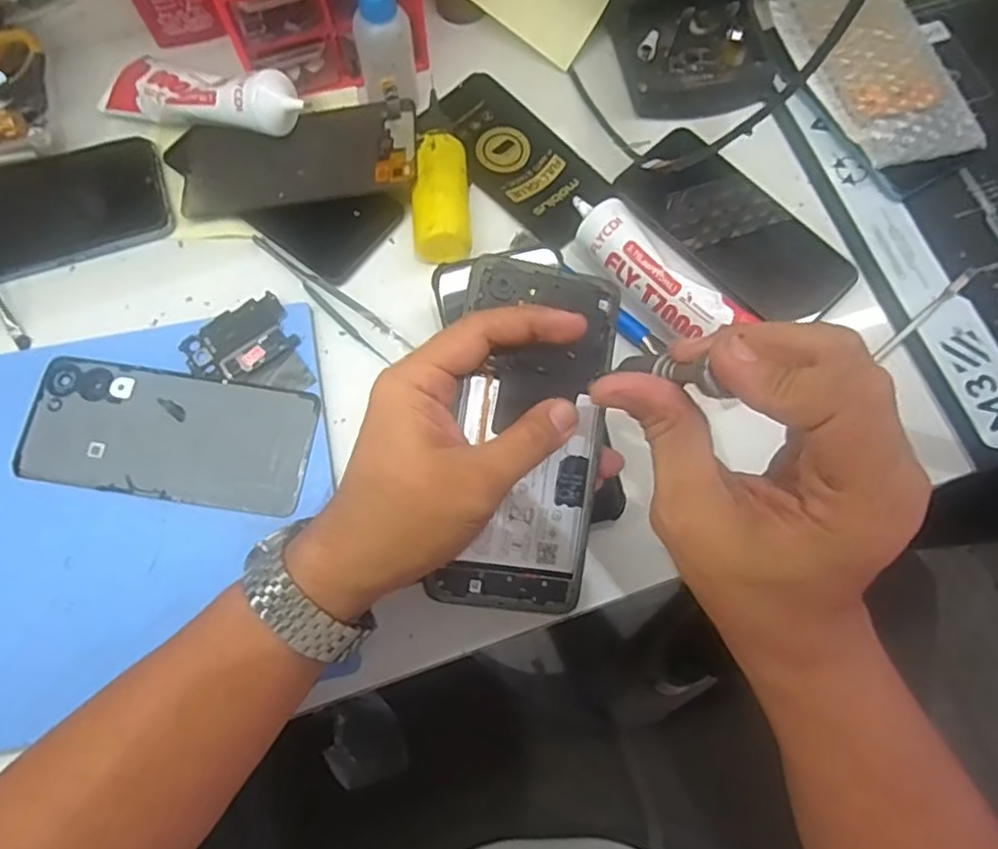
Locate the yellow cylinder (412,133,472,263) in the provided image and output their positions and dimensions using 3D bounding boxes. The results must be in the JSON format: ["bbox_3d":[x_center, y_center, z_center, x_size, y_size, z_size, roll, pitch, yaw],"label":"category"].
[{"bbox_3d":[-0.036,-0.136,0.413,0.035,0.035,0.091,-3,72,-3],"label":"yellow cylinder"}]

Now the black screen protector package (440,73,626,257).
[{"bbox_3d":[0.012,-0.184,0.444,0.068,0.006,0.141,-39,77,-13],"label":"black screen protector package"}]

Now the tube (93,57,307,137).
[{"bbox_3d":[-0.191,-0.211,0.419,0.145,0.033,0.041,16,71,21],"label":"tube"}]

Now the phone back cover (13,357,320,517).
[{"bbox_3d":[-0.190,0.005,0.373,0.159,0.007,0.072,9,72,1],"label":"phone back cover"}]

